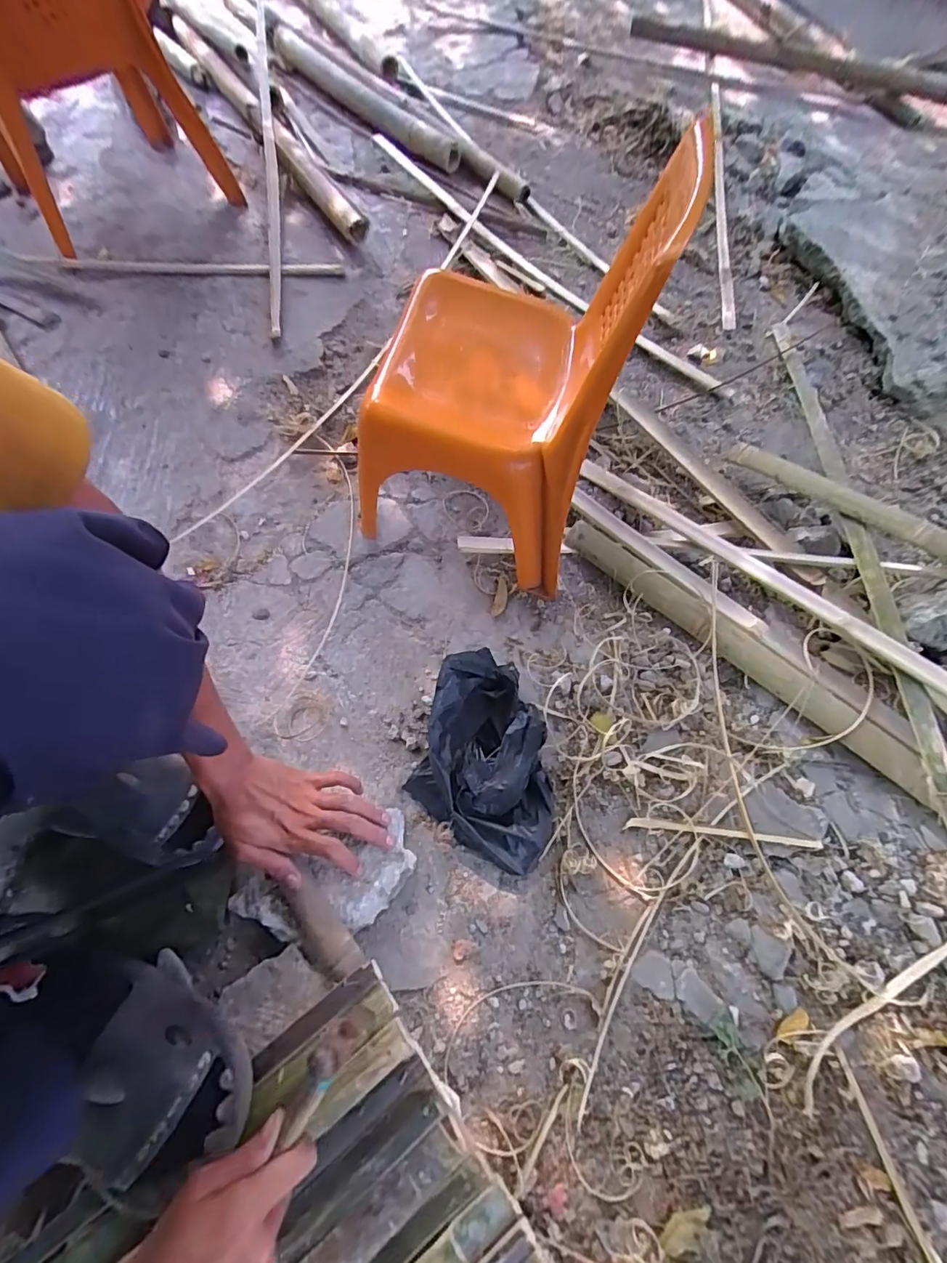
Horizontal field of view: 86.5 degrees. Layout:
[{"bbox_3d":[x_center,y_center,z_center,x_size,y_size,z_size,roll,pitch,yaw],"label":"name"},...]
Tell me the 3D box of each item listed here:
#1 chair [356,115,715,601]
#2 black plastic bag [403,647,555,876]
[{"bbox_3d":[0.029,-0.292,0.577,0.273,0.397,0.283,17,72,4],"label":"chair"},{"bbox_3d":[0.019,0.136,0.565,0.156,0.114,0.224,12,72,2],"label":"black plastic bag"}]

